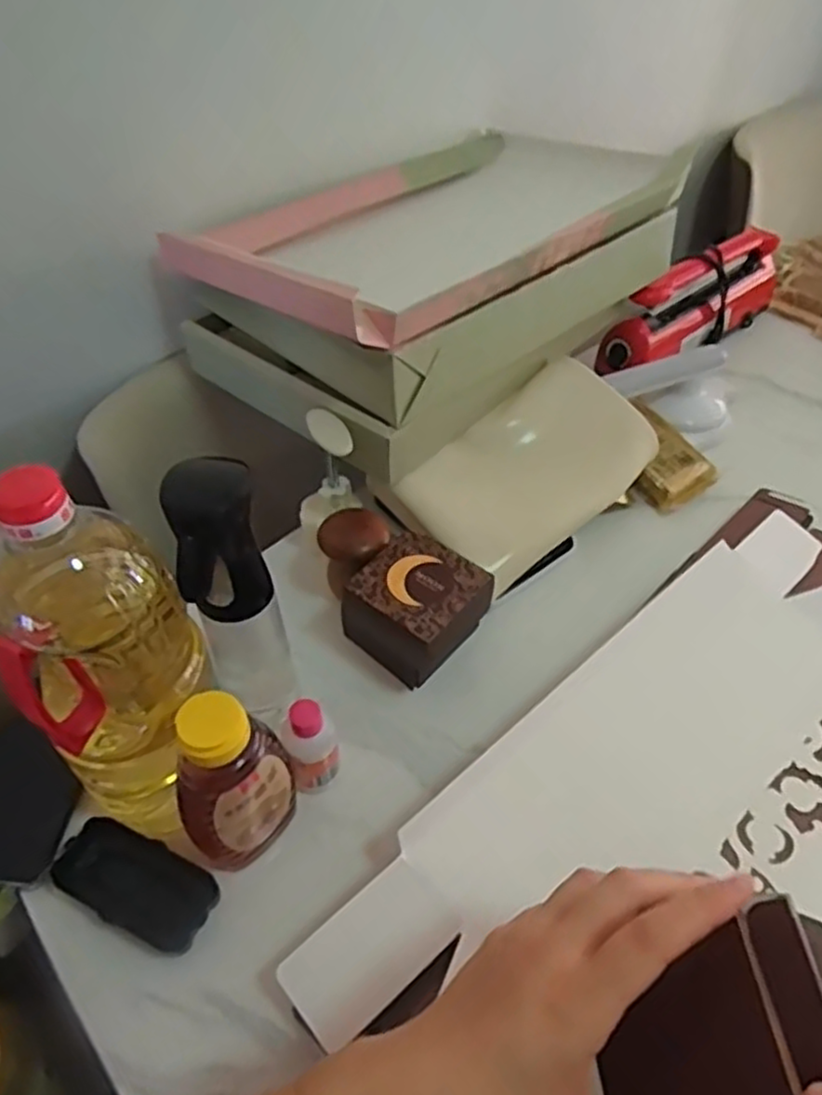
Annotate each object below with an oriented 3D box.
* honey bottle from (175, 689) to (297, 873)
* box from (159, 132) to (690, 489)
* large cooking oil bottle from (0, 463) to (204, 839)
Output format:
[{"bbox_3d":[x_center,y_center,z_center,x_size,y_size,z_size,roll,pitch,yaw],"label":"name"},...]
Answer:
[{"bbox_3d":[-0.114,0.155,0.466,0.072,0.158,0.055,-17,50,-15],"label":"honey bottle"},{"bbox_3d":[0.033,-0.310,0.780,0.523,0.149,0.331,-34,56,-27],"label":"box"},{"bbox_3d":[-0.183,0.071,0.439,0.101,0.265,0.106,0,47,0],"label":"large cooking oil bottle"}]

